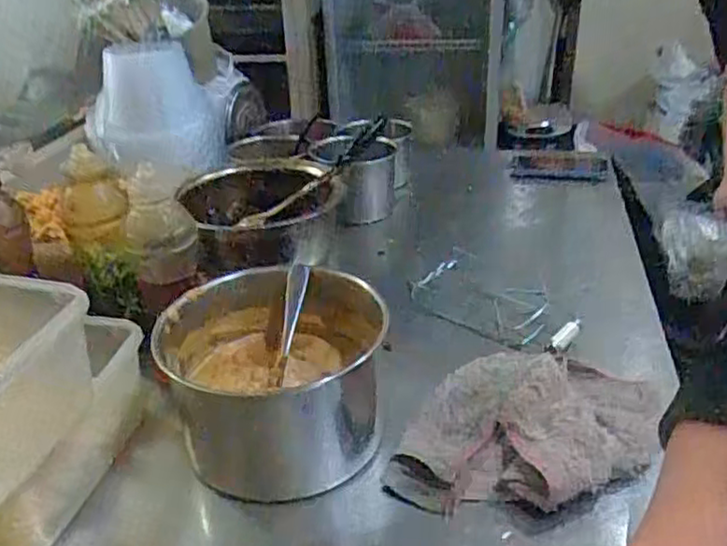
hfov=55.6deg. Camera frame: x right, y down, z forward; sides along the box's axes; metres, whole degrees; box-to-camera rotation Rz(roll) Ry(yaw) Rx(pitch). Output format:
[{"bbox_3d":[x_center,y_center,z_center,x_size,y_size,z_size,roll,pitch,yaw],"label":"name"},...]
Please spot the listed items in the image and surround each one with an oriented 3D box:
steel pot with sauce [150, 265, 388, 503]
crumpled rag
[{"bbox_3d":[-0.084,0.089,0.626,0.197,0.117,0.187,-1,29,1],"label":"steel pot with sauce"},{"bbox_3d":[0.146,0.130,0.605,0.243,0.051,0.174,1,29,5],"label":"crumpled rag"}]

